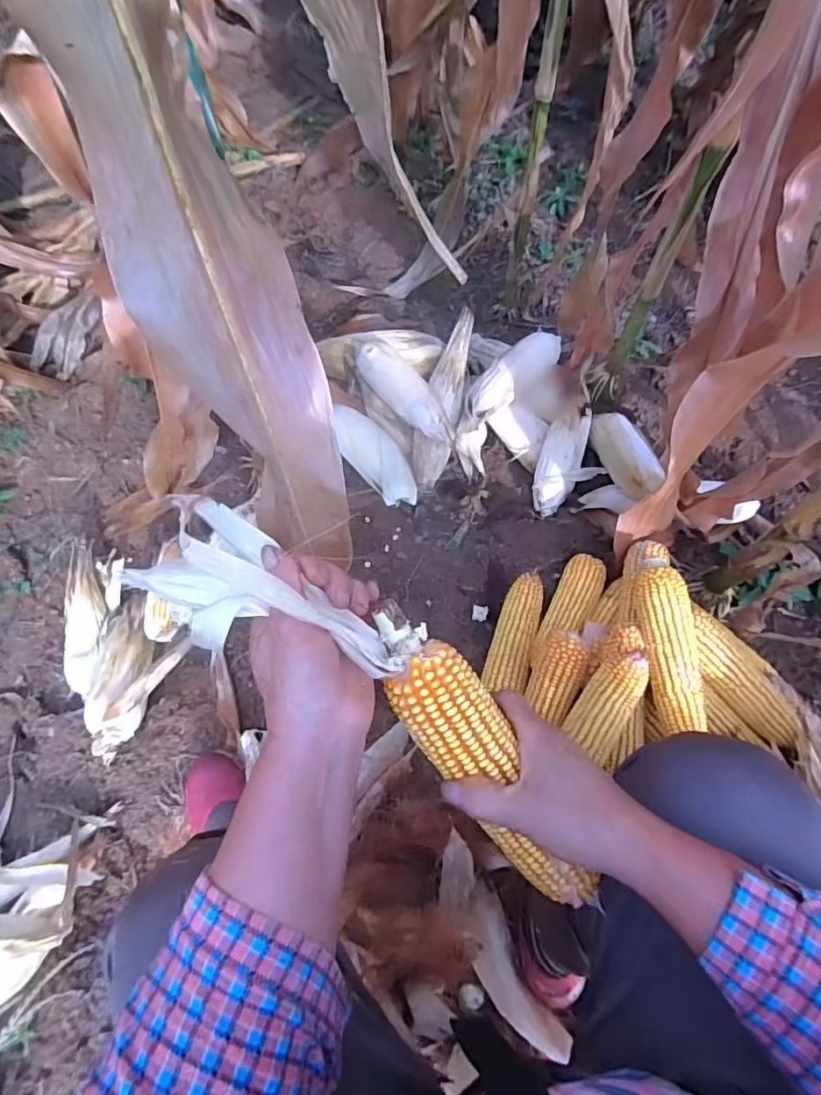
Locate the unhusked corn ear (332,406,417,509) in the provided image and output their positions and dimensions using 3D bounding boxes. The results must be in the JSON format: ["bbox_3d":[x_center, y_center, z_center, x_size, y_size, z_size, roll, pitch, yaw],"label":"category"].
[{"bbox_3d":[-0.064,-0.153,0.918,0.087,0.053,0.233,-30,69,-13],"label":"unhusked corn ear"}]

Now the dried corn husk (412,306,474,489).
[{"bbox_3d":[0.061,-0.268,0.938,0.066,0.049,0.324,14,83,6],"label":"dried corn husk"}]

